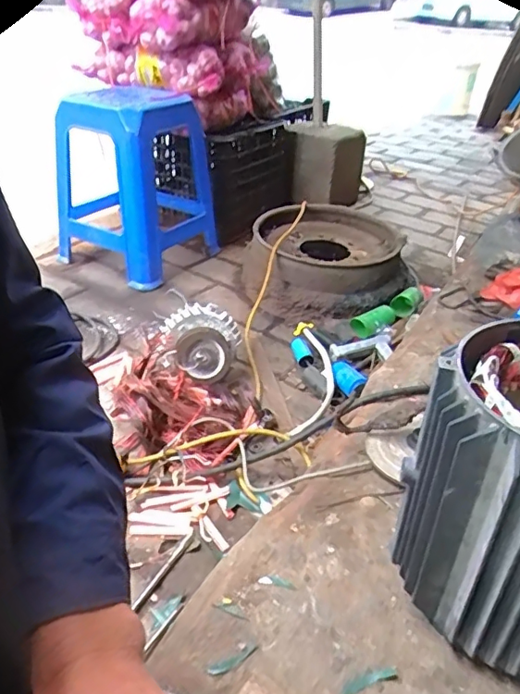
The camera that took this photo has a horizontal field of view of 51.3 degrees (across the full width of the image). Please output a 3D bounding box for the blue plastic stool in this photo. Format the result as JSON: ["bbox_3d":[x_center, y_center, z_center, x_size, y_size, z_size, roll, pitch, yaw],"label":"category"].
[{"bbox_3d":[-0.319,-0.471,1.556,0.337,0.453,0.391,24,38,26],"label":"blue plastic stool"}]

